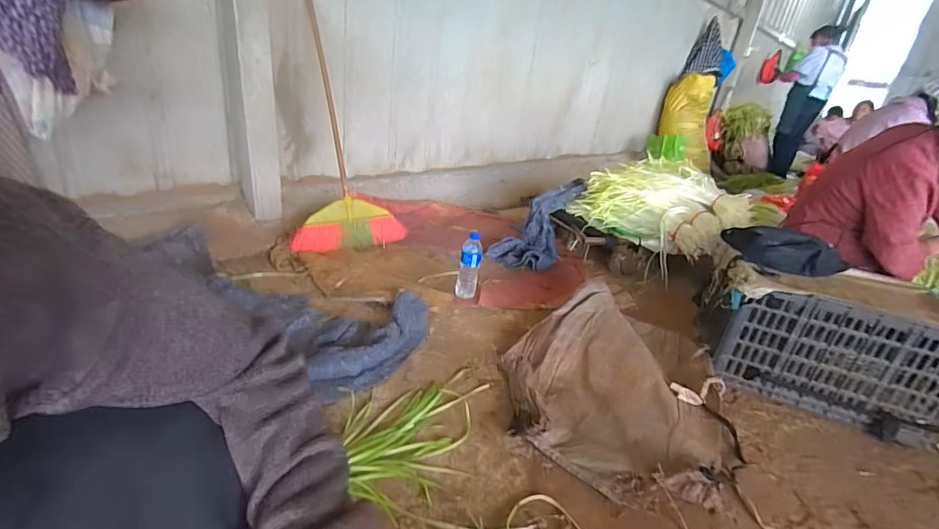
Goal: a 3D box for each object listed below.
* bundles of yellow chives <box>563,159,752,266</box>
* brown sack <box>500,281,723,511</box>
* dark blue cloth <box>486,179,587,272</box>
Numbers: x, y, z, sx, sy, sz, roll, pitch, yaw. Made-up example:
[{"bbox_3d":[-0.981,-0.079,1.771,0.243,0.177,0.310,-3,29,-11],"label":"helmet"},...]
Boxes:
[{"bbox_3d":[0.699,-0.223,1.642,0.561,0.252,0.311,27,30,36],"label":"bundles of yellow chives"},{"bbox_3d":[0.365,0.249,1.056,0.513,0.091,0.648,21,27,28],"label":"brown sack"},{"bbox_3d":[0.300,-0.167,1.732,0.189,0.152,0.515,26,70,34],"label":"dark blue cloth"}]

